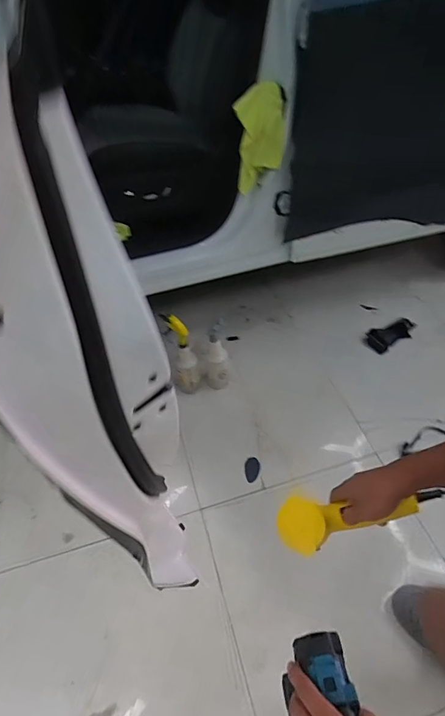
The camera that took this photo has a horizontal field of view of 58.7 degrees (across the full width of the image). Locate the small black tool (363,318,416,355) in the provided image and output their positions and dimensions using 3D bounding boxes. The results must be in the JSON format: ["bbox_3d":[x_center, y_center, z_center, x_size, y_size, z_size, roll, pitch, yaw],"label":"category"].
[{"bbox_3d":[0.696,-0.101,1.633,0.235,0.050,0.120,-24,51,-16],"label":"small black tool"}]

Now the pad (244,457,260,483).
[{"bbox_3d":[0.096,0.362,1.290,0.049,0.015,0.088,3,48,8],"label":"pad"}]

